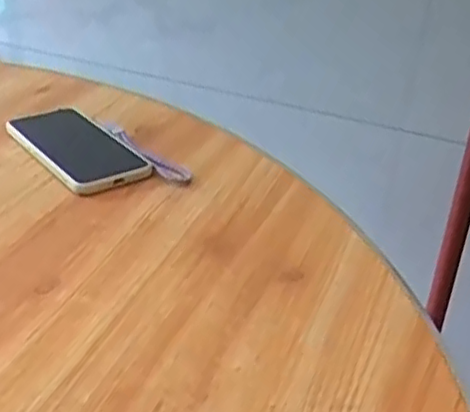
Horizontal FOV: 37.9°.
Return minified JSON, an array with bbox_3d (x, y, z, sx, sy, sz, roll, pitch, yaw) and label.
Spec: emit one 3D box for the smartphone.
[{"bbox_3d":[-0.146,-0.056,0.642,0.082,0.013,0.157,-19,37,-33],"label":"smartphone"}]

